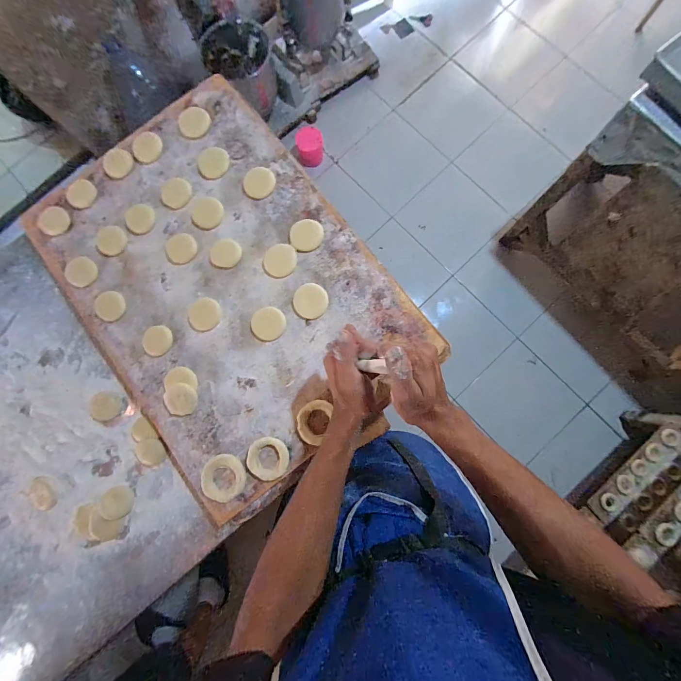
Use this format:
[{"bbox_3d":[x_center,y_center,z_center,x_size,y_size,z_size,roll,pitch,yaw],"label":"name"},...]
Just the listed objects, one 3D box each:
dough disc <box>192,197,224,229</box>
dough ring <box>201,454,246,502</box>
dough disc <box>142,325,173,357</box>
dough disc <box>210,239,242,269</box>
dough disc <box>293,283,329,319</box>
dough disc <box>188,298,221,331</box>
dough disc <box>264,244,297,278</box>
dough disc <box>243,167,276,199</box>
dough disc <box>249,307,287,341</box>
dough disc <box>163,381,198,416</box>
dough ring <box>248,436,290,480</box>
[{"bbox_3d":[-0.213,-0.205,0.496,0.050,0.004,0.052,0,83,2],"label":"dough disc"},{"bbox_3d":[-0.167,0.196,0.442,0.062,0.007,0.065,0,83,2],"label":"dough ring"},{"bbox_3d":[-0.282,0.001,0.476,0.046,0.005,0.045,0,83,2],"label":"dough disc"},{"bbox_3d":[-0.181,-0.138,0.487,0.049,0.004,0.046,0,83,2],"label":"dough disc"},{"bbox_3d":[-0.045,-0.059,0.466,0.050,0.008,0.050,0,83,2],"label":"dough disc"},{"bbox_3d":[-0.210,-0.041,0.478,0.050,0.005,0.049,0,83,2],"label":"dough disc"},{"bbox_3d":[-0.092,-0.123,0.476,0.049,0.007,0.048,0,83,2],"label":"dough disc"},{"bbox_3d":[-0.130,-0.252,0.494,0.049,0.005,0.050,0,83,2],"label":"dough disc"},{"bbox_3d":[-0.109,-0.025,0.468,0.052,0.004,0.051,0,83,2],"label":"dough disc"},{"bbox_3d":[-0.237,0.087,0.457,0.047,0.009,0.045,0,83,2],"label":"dough disc"},{"bbox_3d":[-0.103,0.168,0.441,0.057,0.008,0.056,0,83,2],"label":"dough ring"}]

